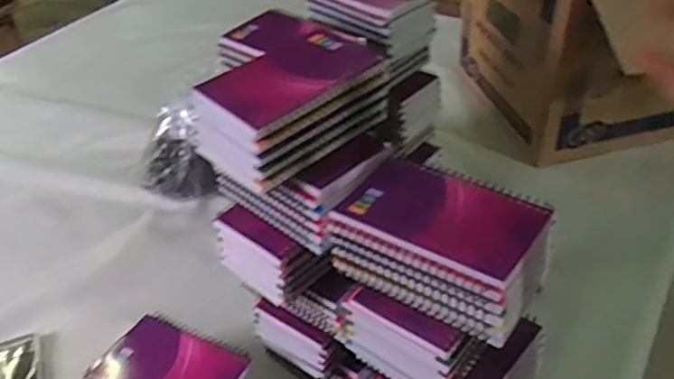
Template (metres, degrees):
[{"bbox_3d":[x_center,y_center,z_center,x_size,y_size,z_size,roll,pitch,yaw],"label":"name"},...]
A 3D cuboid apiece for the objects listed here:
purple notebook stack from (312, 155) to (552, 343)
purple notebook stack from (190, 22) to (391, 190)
[{"bbox_3d":[0.072,0.035,0.457,0.141,0.060,0.092,21,45,26],"label":"purple notebook stack"},{"bbox_3d":[-0.036,-0.069,0.504,0.109,0.072,0.133,27,48,31],"label":"purple notebook stack"}]

